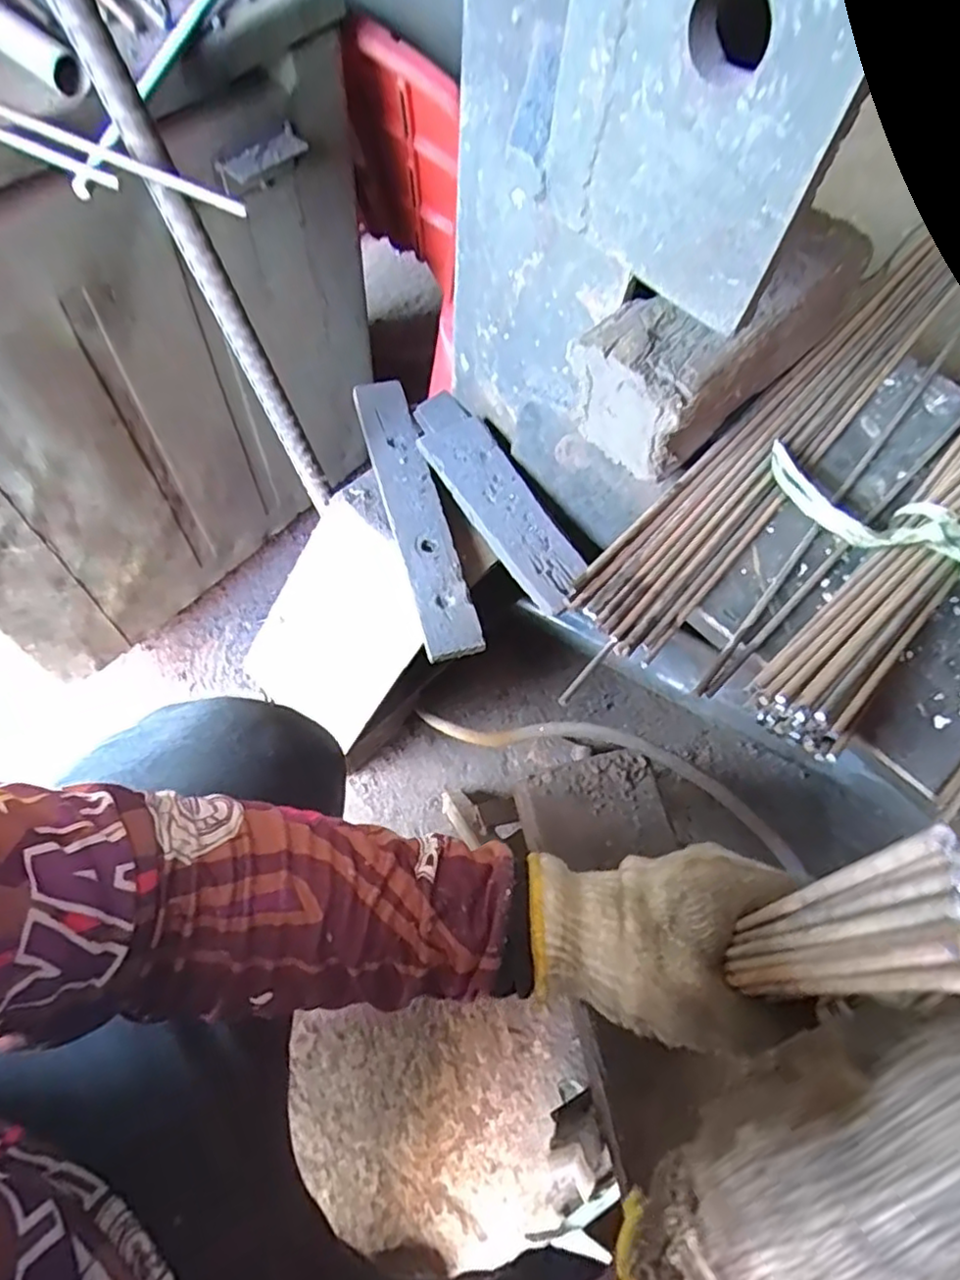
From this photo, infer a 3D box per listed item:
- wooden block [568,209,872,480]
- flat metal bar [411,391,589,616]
[{"bbox_3d":[0.175,-0.215,0.474,0.230,0.072,0.090,-38,73,-18],"label":"wooden block"},{"bbox_3d":[0.010,-0.132,0.606,0.061,0.019,0.247,-28,71,-15],"label":"flat metal bar"}]

